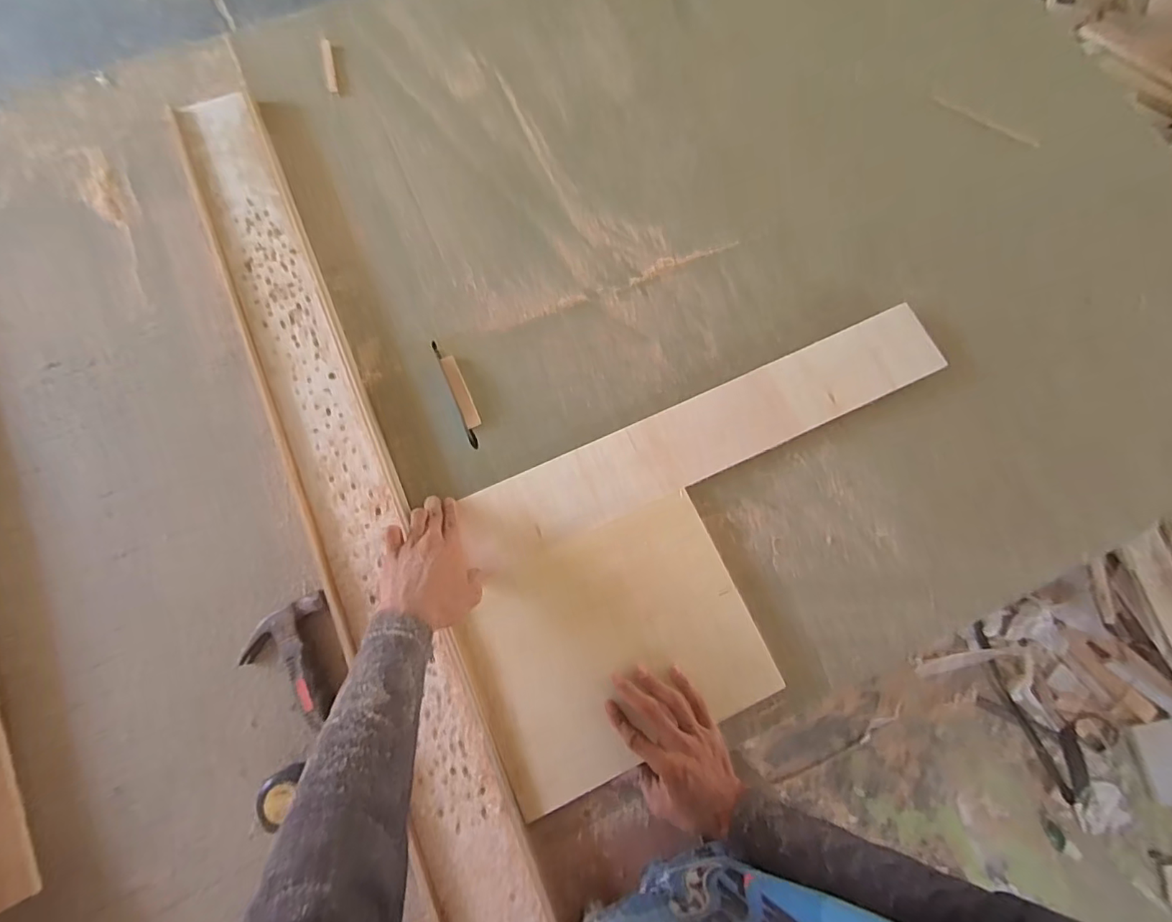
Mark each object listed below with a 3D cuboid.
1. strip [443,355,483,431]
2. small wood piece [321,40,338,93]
[{"bbox_3d":[-0.162,-0.091,0.676,0.018,0.004,0.101,-22,78,-7],"label":"strip"},{"bbox_3d":[-0.391,-0.601,0.796,0.015,0.011,0.095,-13,77,-5],"label":"small wood piece"}]

